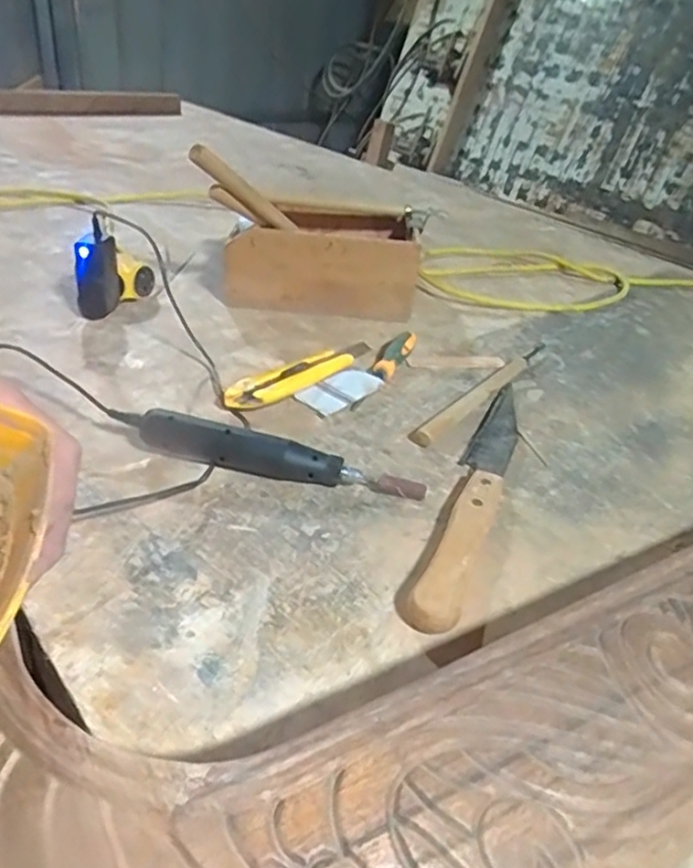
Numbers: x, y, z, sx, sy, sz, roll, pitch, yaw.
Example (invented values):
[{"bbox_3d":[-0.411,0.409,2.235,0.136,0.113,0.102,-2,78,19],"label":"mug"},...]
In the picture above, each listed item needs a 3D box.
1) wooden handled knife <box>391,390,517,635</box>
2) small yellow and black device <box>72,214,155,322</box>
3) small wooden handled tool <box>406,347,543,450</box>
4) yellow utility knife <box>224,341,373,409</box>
[{"bbox_3d":[0.092,0.033,0.452,0.035,0.018,0.275,17,35,15],"label":"wooden handled knife"},{"bbox_3d":[-0.233,-0.167,0.640,0.036,0.086,0.082,18,35,15],"label":"small yellow and black device"},{"bbox_3d":[0.128,-0.046,0.578,0.021,0.015,0.243,26,38,27],"label":"small wooden handled tool"},{"bbox_3d":[-0.035,-0.054,0.562,0.042,0.023,0.167,26,38,27],"label":"yellow utility knife"}]

